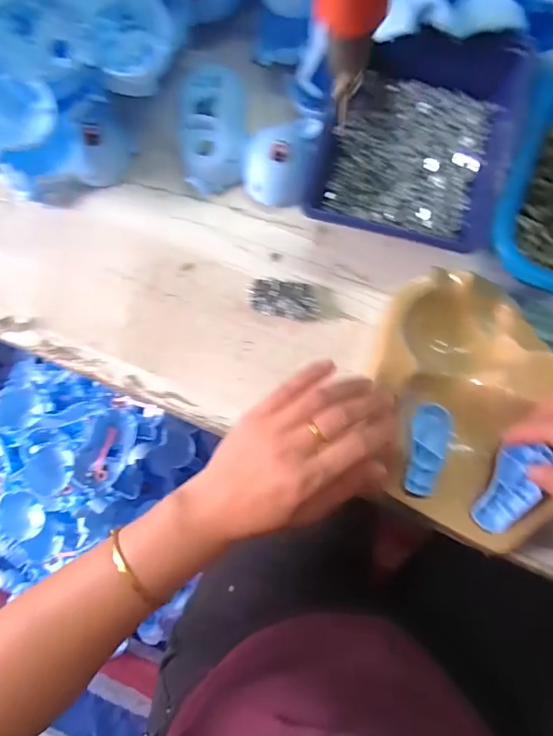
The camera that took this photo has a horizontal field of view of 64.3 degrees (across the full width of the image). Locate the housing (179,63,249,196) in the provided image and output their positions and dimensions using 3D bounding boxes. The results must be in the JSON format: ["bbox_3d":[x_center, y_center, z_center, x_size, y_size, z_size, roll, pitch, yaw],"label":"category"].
[{"bbox_3d":[-0.058,-0.227,0.406,0.056,0.027,0.118,-1,80,5],"label":"housing"}]

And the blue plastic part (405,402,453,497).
[{"bbox_3d":[0.112,0.060,0.325,0.026,0.008,0.066,14,81,8],"label":"blue plastic part"}]

